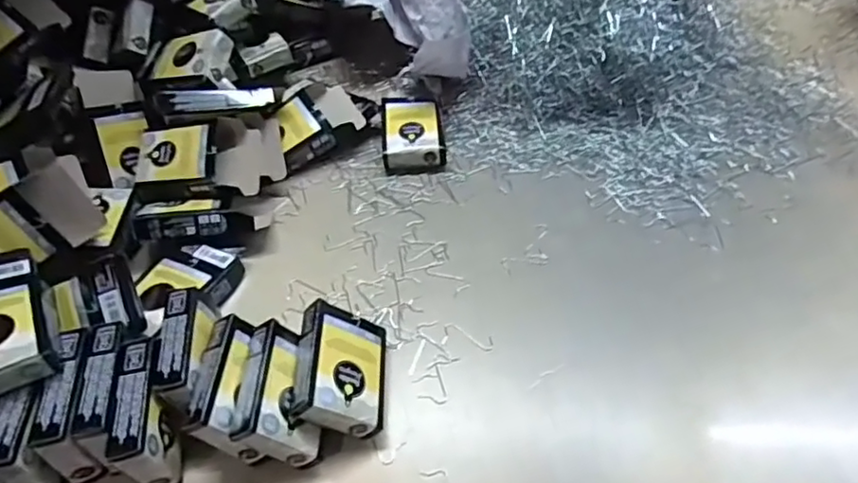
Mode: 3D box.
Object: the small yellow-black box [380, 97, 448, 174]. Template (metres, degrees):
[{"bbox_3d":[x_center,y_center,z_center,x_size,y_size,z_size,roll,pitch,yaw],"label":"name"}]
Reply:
[{"bbox_3d":[-0.016,-0.097,0.551,0.053,0.029,0.078,-7,50,-3],"label":"small yellow-black box"}]

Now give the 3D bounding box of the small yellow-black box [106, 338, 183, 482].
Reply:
[{"bbox_3d":[-0.166,0.104,0.366,0.023,0.058,0.074,-11,50,-6],"label":"small yellow-black box"}]

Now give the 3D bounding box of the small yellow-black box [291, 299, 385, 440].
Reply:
[{"bbox_3d":[-0.054,0.079,0.381,0.059,0.018,0.072,28,43,-28],"label":"small yellow-black box"}]

